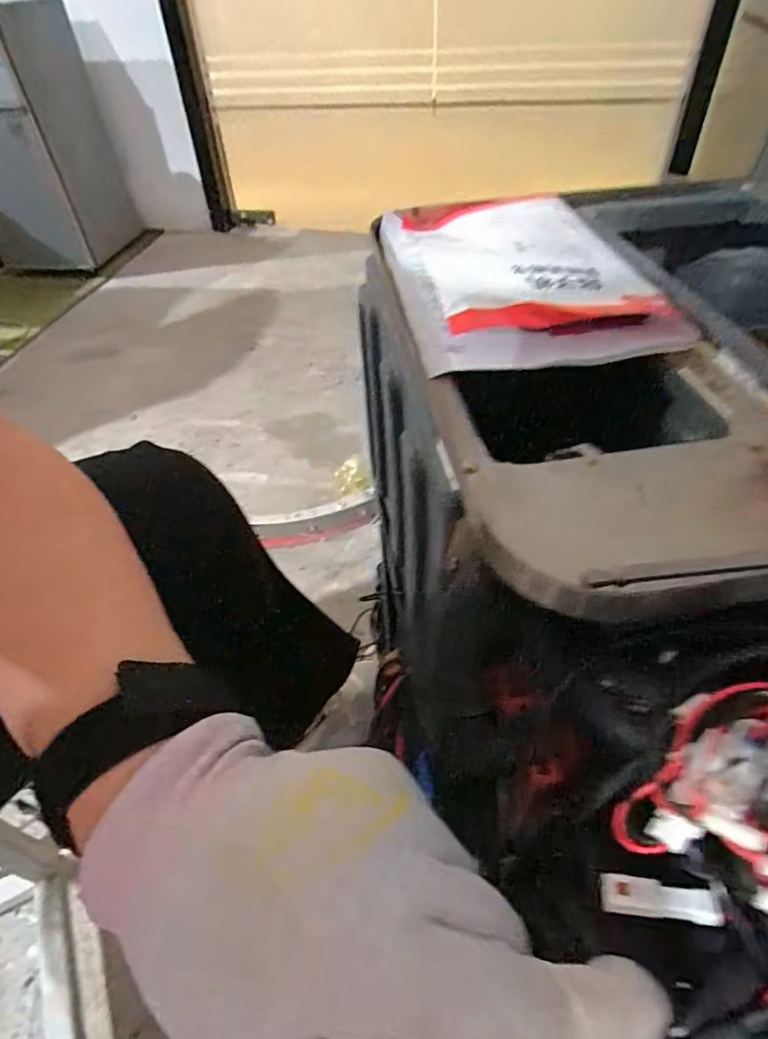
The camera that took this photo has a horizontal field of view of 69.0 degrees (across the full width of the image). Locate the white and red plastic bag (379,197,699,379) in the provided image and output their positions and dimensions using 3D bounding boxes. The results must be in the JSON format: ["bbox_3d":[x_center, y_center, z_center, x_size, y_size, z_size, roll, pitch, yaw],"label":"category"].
[{"bbox_3d":[0.071,-0.158,0.345,0.131,0.031,0.212,-9,46,-5],"label":"white and red plastic bag"}]

